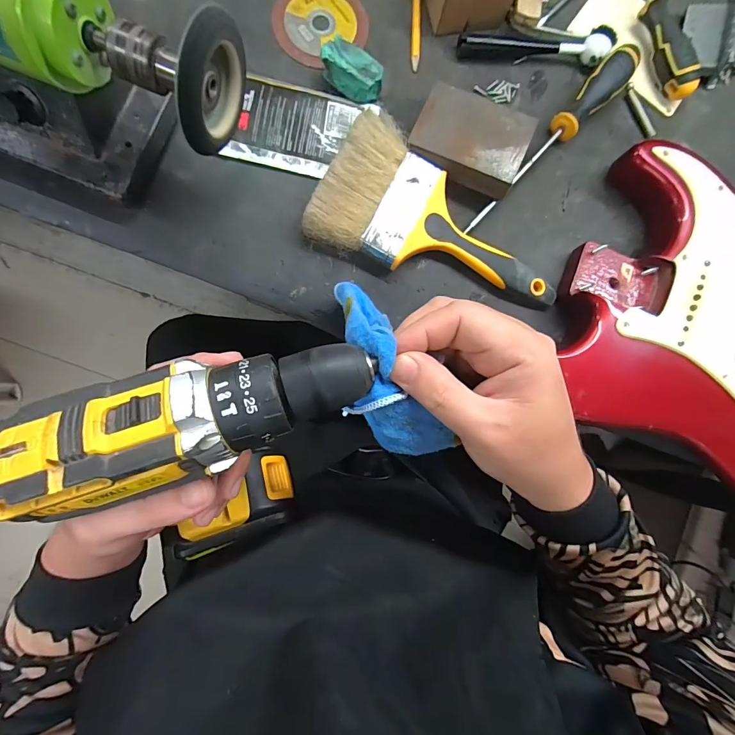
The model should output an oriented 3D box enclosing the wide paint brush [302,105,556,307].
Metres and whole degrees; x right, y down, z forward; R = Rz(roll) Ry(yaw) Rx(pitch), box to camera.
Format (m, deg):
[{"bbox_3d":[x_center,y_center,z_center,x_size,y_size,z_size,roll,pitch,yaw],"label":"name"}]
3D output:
[{"bbox_3d":[0.070,-0.133,0.338,0.227,0.035,0.112,18,84,-5],"label":"wide paint brush"}]

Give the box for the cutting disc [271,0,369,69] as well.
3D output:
[{"bbox_3d":[-0.047,-0.331,0.355,0.085,0.004,0.083,0,86,-6],"label":"cutting disc"}]

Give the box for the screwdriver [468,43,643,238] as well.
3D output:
[{"bbox_3d":[0.174,-0.214,0.354,0.029,0.031,0.233,43,83,-2],"label":"screwdriver"}]

